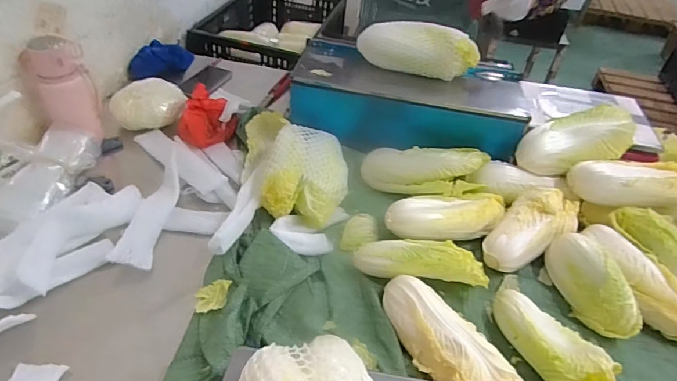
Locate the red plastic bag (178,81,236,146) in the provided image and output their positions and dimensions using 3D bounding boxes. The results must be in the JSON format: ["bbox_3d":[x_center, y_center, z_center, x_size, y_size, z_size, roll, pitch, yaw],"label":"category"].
[{"bbox_3d":[-0.284,-0.159,0.955,0.123,0.082,0.121,-7,43,-15],"label":"red plastic bag"}]

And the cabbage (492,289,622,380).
[{"bbox_3d":[0.301,0.210,0.610,0.082,0.063,0.200,-11,44,-18],"label":"cabbage"}]

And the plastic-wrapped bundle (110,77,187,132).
[{"bbox_3d":[-0.416,-0.192,0.966,0.153,0.073,0.095,-11,44,-18],"label":"plastic-wrapped bundle"}]

